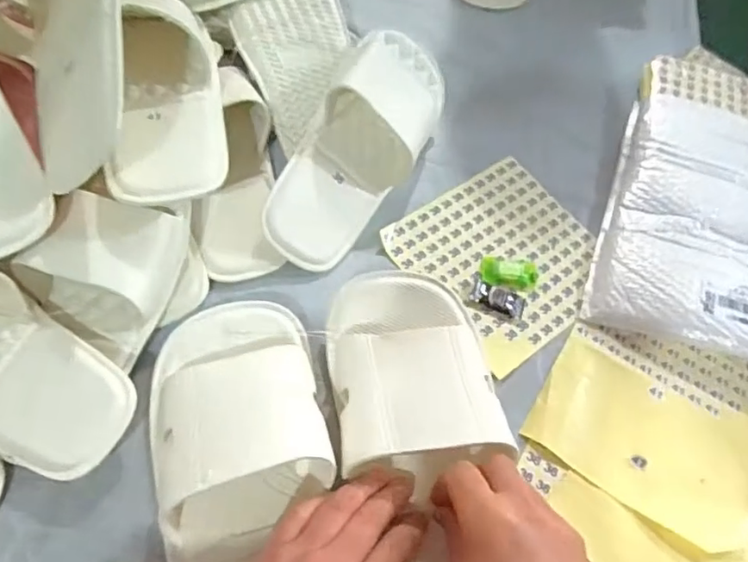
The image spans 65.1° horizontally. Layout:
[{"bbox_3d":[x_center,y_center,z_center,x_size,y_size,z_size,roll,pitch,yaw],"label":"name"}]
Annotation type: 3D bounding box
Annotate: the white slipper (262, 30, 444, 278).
[{"bbox_3d":[-0.008,-0.119,0.501,0.098,0.043,0.236,39,69,-18],"label":"white slipper"}]

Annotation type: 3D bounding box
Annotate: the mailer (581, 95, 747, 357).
[{"bbox_3d":[0.323,-0.056,0.523,0.213,0.034,0.268,21,61,3],"label":"mailer"}]

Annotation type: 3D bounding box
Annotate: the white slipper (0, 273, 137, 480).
[{"bbox_3d":[-0.265,0.045,0.389,0.226,0.070,0.091,28,61,8],"label":"white slipper"}]

